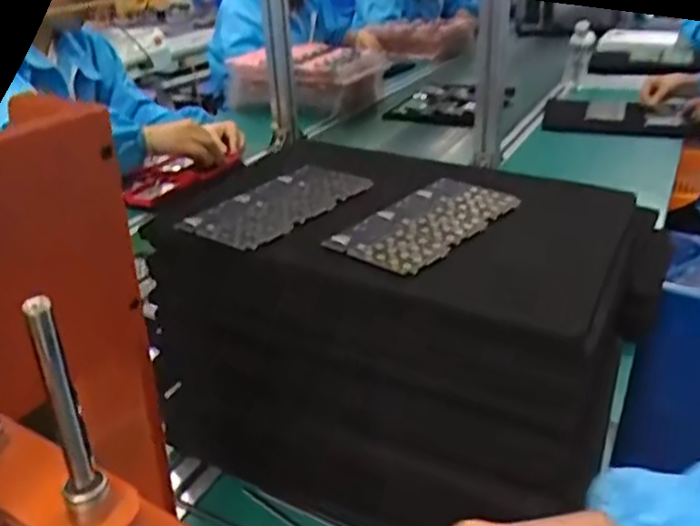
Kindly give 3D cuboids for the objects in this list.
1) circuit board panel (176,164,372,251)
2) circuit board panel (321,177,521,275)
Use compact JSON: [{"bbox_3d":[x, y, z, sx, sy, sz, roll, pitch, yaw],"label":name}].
[{"bbox_3d":[-0.060,-0.051,0.559,0.083,0.008,0.160,16,33,31],"label":"circuit board panel"},{"bbox_3d":[0.060,-0.035,0.519,0.083,0.010,0.160,18,34,34],"label":"circuit board panel"}]

